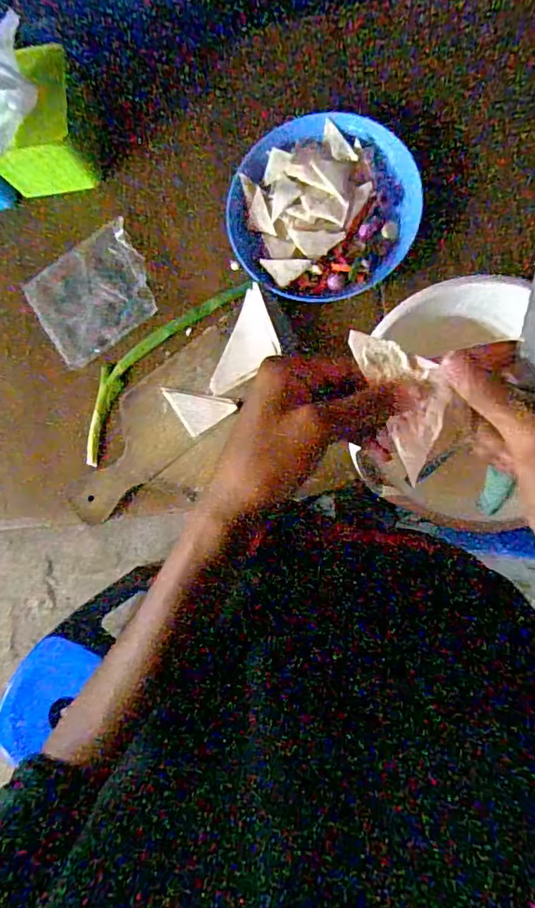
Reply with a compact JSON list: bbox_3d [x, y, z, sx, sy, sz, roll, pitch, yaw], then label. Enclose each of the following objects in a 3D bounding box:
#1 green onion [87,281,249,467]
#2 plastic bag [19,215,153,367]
[{"bbox_3d":[-0.147,-0.118,0.663,0.073,0.022,0.292,44,93,8],"label":"green onion"},{"bbox_3d":[-0.221,-0.204,0.677,0.153,0.010,0.134,-36,83,4],"label":"plastic bag"}]

